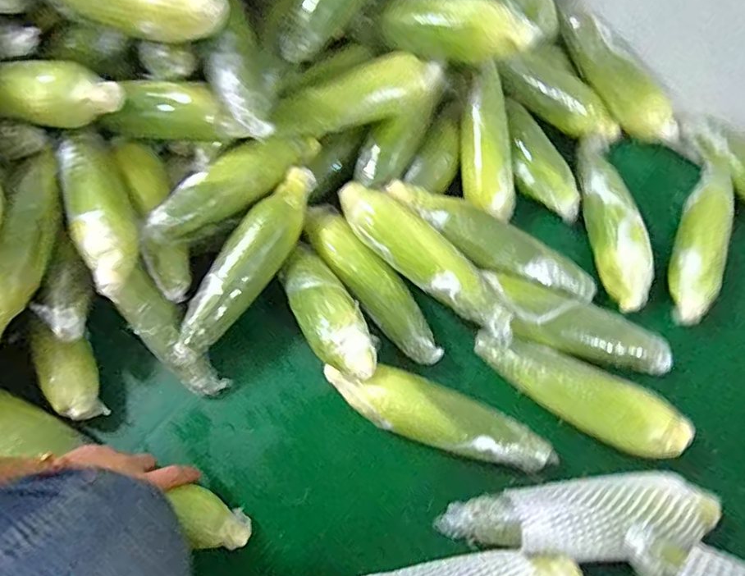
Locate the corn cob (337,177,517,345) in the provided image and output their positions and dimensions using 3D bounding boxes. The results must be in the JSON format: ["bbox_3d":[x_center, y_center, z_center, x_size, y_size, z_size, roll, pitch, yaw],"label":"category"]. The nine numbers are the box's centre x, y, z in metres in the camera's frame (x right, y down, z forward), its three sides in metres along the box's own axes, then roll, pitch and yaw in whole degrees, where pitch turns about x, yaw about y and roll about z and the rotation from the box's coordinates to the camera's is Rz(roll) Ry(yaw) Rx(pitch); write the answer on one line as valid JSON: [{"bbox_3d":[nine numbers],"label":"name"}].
[{"bbox_3d":[0.058,-0.033,0.614,0.250,0.049,0.059,40,75,14],"label":"corn cob"}]

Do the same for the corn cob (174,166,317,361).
[{"bbox_3d":[-0.141,-0.027,0.625,0.053,0.045,0.251,28,72,10],"label":"corn cob"}]

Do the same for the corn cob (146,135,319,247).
[{"bbox_3d":[-0.154,-0.124,0.633,0.234,0.050,0.056,-39,74,-26],"label":"corn cob"}]

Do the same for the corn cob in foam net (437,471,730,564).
[{"bbox_3d":[0.209,0.233,0.549,0.274,0.050,0.076,-8,70,-3],"label":"corn cob in foam net"}]

